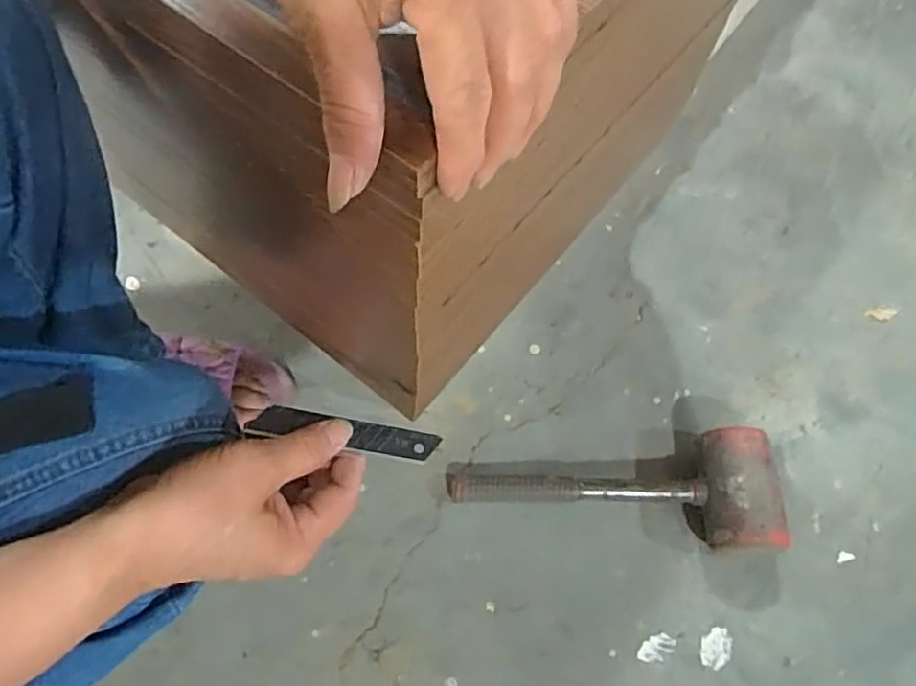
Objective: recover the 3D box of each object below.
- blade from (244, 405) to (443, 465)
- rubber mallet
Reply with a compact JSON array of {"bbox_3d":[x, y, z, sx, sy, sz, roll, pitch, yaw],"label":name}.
[{"bbox_3d":[-0.061,0.049,0.360,0.101,0.005,0.019,12,57,-7],"label":"blade"},{"bbox_3d":[0.135,0.133,0.585,0.282,0.066,0.105,0,65,-4],"label":"rubber mallet"}]

